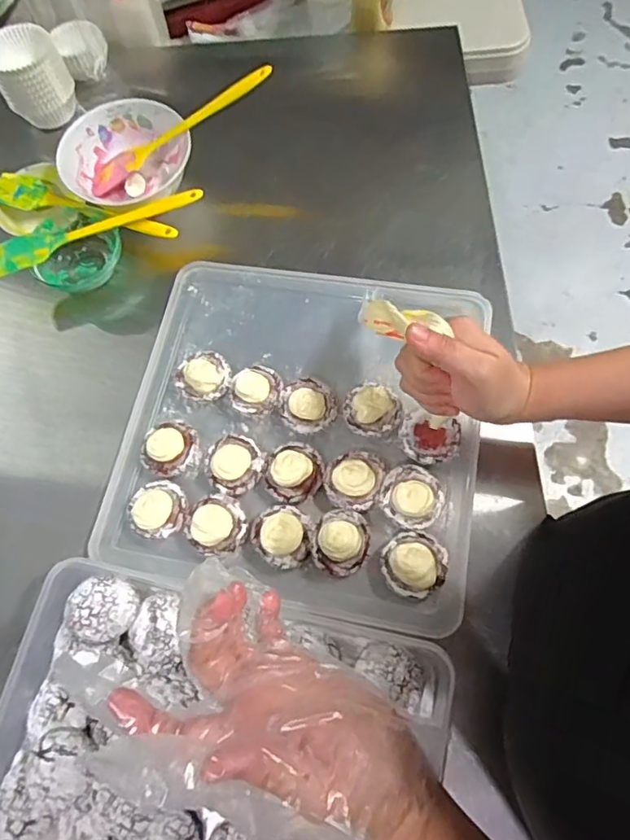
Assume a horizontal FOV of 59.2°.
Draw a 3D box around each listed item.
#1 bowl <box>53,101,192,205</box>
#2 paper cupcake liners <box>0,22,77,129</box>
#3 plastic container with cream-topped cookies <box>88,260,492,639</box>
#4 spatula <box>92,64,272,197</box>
[{"bbox_3d":[-0.189,-0.258,0.562,0.128,0.051,0.120,14,70,8],"label":"bowl"},{"bbox_3d":[-0.297,-0.364,0.588,0.061,0.078,0.069,7,69,6],"label":"paper cupcake liners"},{"bbox_3d":[-0.012,0.001,0.477,0.295,0.052,0.291,10,69,7],"label":"plastic container with cream-topped cookies"},{"bbox_3d":[-0.133,-0.282,0.540,0.208,0.014,0.036,-23,68,18],"label":"spatula"}]

